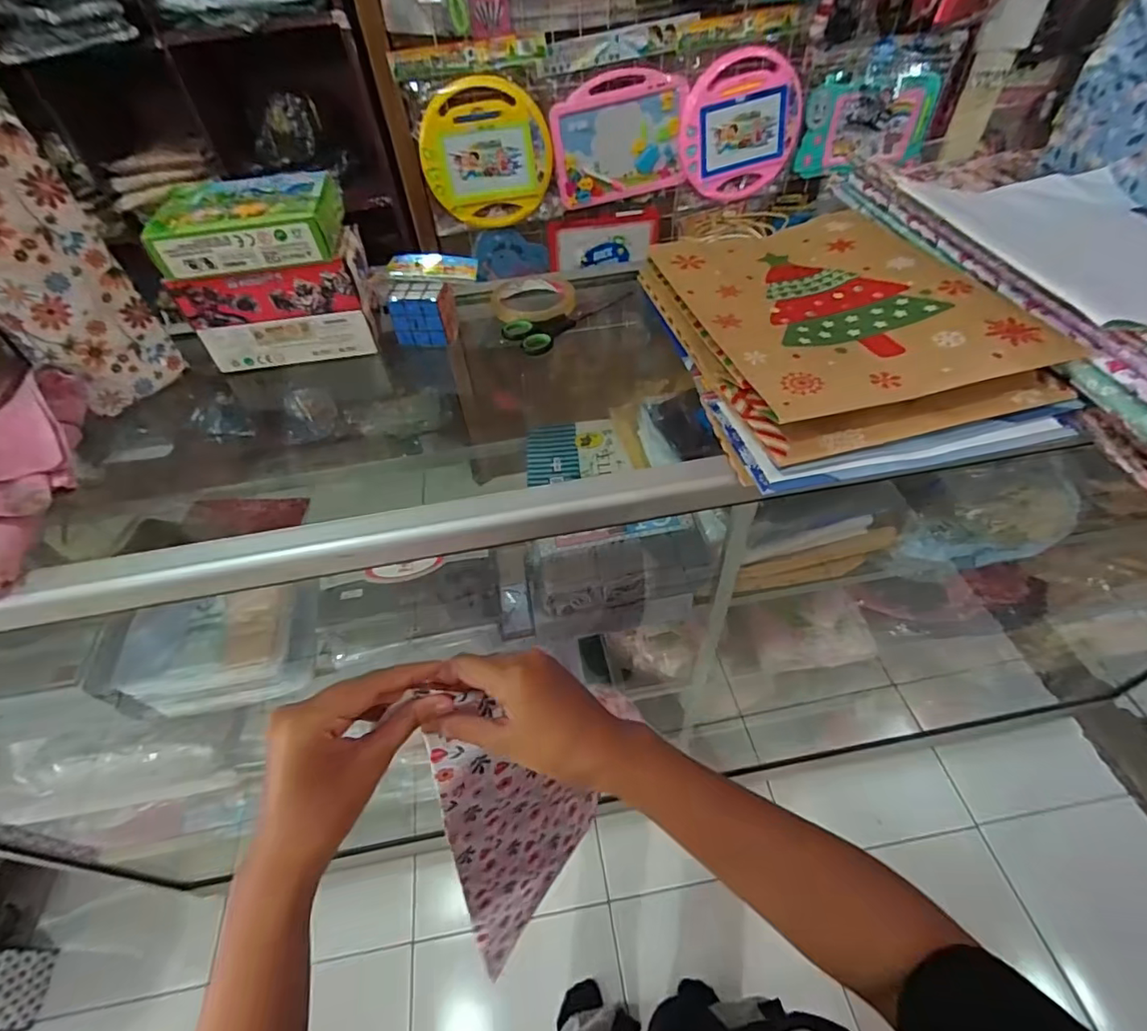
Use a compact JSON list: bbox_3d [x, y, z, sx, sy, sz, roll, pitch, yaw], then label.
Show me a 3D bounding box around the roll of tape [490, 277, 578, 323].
[{"bbox_3d":[-0.047,-0.248,0.626,0.089,0.016,0.093,-2,49,2],"label":"roll of tape"}]

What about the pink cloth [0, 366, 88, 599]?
[{"bbox_3d":[-0.440,-0.031,0.437,0.060,0.056,0.207,-5,62,0],"label":"pink cloth"}]

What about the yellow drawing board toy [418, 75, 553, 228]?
[{"bbox_3d":[-0.189,-0.786,1.204,0.274,0.272,0.026,-7,49,-2],"label":"yellow drawing board toy"}]

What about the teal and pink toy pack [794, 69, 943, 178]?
[{"bbox_3d":[0.675,-0.884,1.233,0.300,0.180,0.050,-7,49,-2],"label":"teal and pink toy pack"}]

